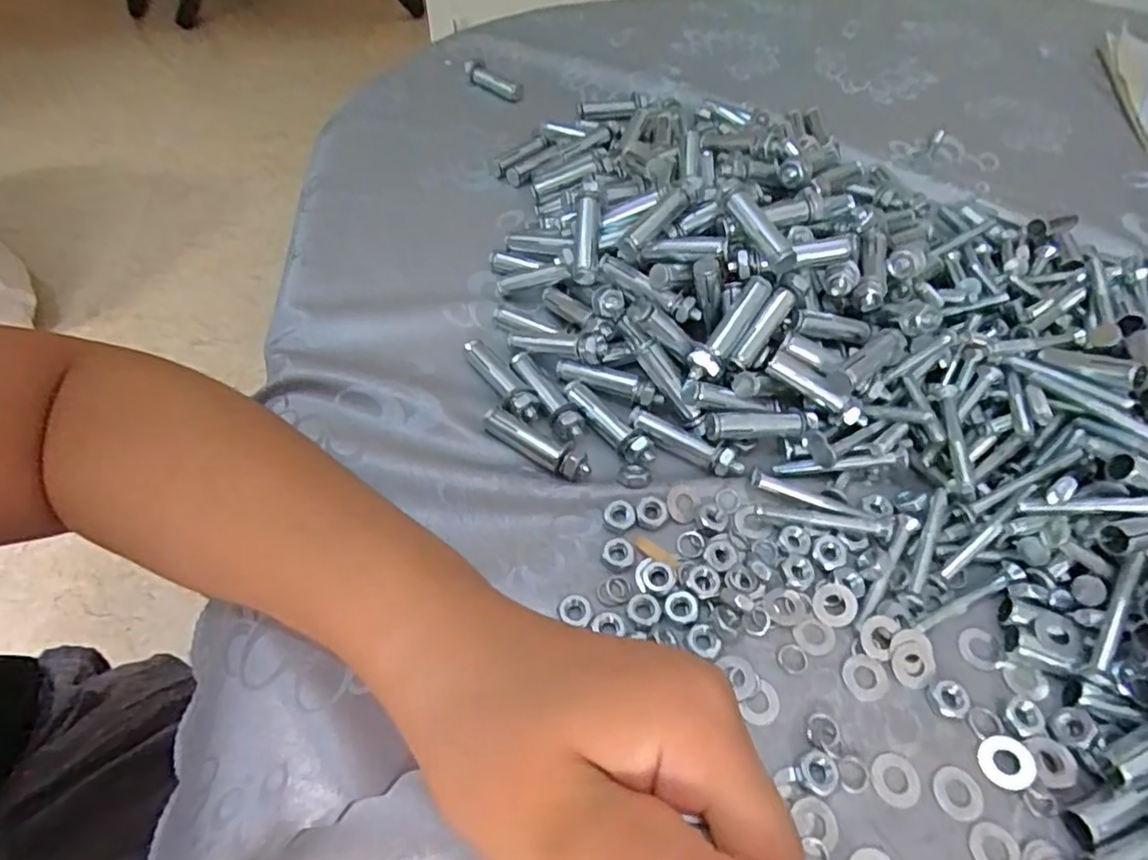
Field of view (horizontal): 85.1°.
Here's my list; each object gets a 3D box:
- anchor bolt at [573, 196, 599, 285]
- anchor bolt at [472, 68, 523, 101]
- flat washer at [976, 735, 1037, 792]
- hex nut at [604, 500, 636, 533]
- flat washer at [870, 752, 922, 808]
[{"bbox_3d":[0.007,-0.094,0.312,0.011,0.011,0.041,3,88,1],"label":"anchor bolt"},{"bbox_3d":[-0.058,-0.260,0.472,0.047,0.011,0.015,37,61,21],"label":"anchor bolt"},{"bbox_3d":[0.151,0.116,0.218,0.017,0.004,0.016,1,54,-1],"label":"flat washer"},{"bbox_3d":[0.020,0.036,0.267,0.013,0.004,0.013,6,55,1],"label":"hex nut"},{"bbox_3d":[0.111,0.121,0.216,0.017,0.004,0.016,1,57,-2],"label":"flat washer"}]

